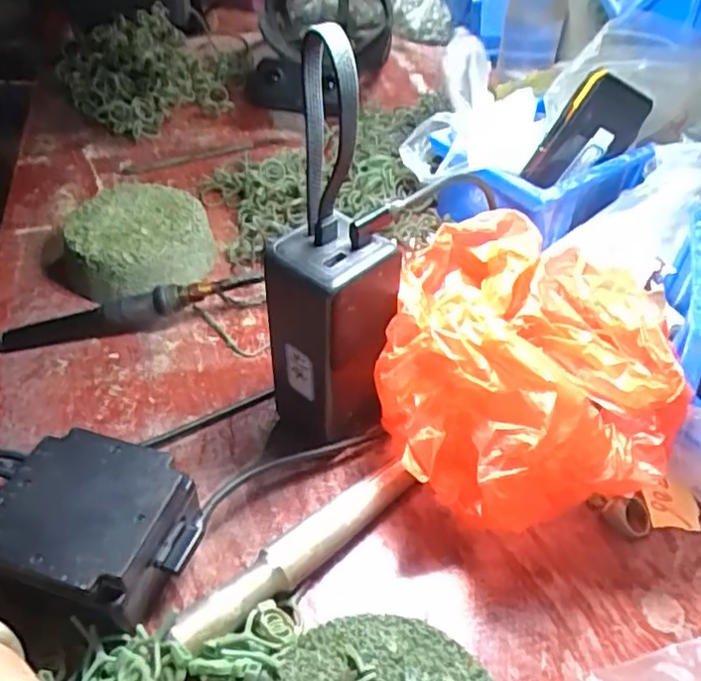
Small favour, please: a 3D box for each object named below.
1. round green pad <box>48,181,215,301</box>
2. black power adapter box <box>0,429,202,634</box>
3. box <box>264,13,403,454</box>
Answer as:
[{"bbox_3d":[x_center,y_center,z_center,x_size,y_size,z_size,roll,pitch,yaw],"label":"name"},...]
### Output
[{"bbox_3d":[-0.165,-0.073,0.483,0.119,0.042,0.094,-16,46,-17],"label":"round green pad"},{"bbox_3d":[-0.123,0.088,0.309,0.090,0.031,0.079,16,46,14],"label":"black power adapter box"},{"bbox_3d":[-0.011,-0.032,0.317,0.056,0.215,0.056,31,52,26],"label":"box"}]

